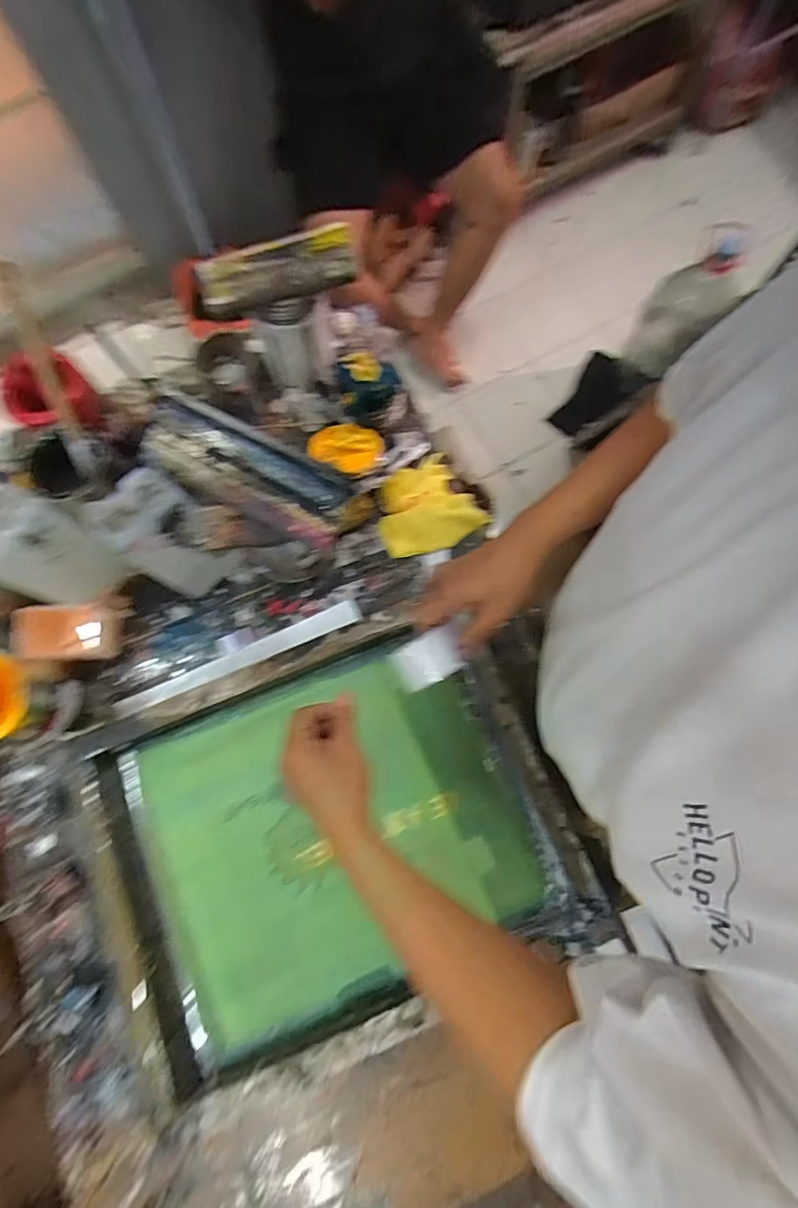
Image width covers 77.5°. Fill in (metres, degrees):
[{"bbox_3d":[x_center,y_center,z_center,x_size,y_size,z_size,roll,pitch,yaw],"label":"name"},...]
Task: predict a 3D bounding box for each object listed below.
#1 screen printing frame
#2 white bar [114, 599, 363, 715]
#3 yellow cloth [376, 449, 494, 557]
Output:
[{"bbox_3d":[-0.079,0.270,0.630,0.552,0.057,0.443,-19,76,-3],"label":"screen printing frame"},{"bbox_3d":[-0.220,0.072,0.688,0.346,0.015,0.035,-23,76,-4],"label":"white bar"},{"bbox_3d":[0.035,-0.140,0.730,0.147,0.028,0.132,-32,77,-6],"label":"yellow cloth"}]

